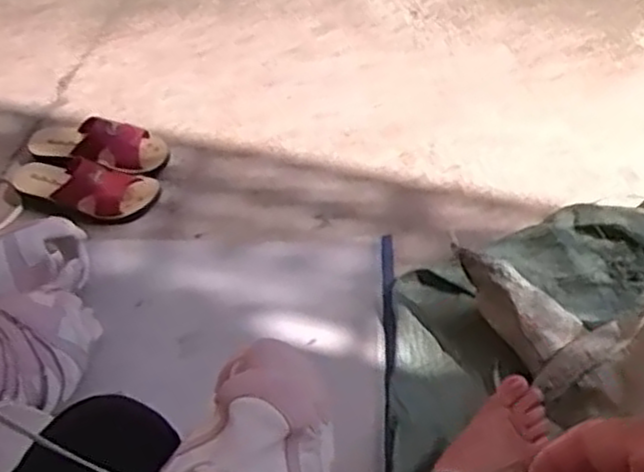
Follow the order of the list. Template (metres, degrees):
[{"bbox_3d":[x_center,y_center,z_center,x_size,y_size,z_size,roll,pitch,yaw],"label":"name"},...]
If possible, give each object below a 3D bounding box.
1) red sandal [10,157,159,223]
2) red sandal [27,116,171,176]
[{"bbox_3d":[-0.360,-0.071,1.158,0.221,0.067,0.085,5,53,6],"label":"red sandal"},{"bbox_3d":[-0.354,-0.137,1.206,0.217,0.069,0.076,1,53,3],"label":"red sandal"}]

